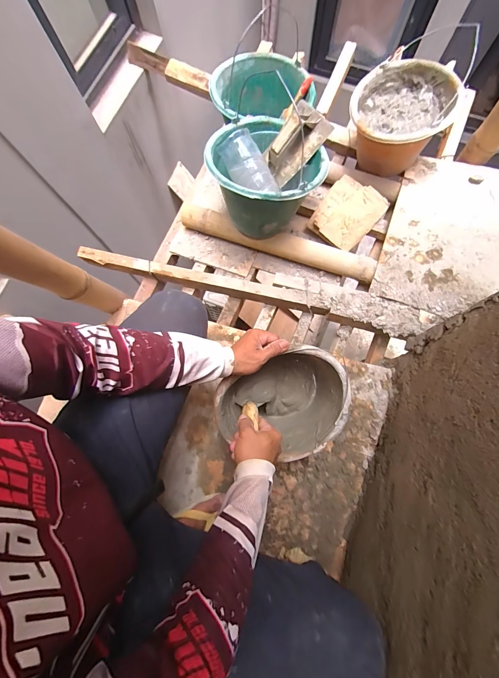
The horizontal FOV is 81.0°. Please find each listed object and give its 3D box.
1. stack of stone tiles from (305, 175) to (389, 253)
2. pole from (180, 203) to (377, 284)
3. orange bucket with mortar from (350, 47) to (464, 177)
[{"bbox_3d":[0.272,-0.351,0.813,0.154,0.018,0.179,39,92,5],"label":"stack of stone tiles"},{"bbox_3d":[0.069,-0.270,0.812,0.552,0.058,0.061,20,78,7],"label":"pole"},{"bbox_3d":[0.382,-0.579,0.777,0.226,0.182,0.226,0,76,2],"label":"orange bucket with mortar"}]

